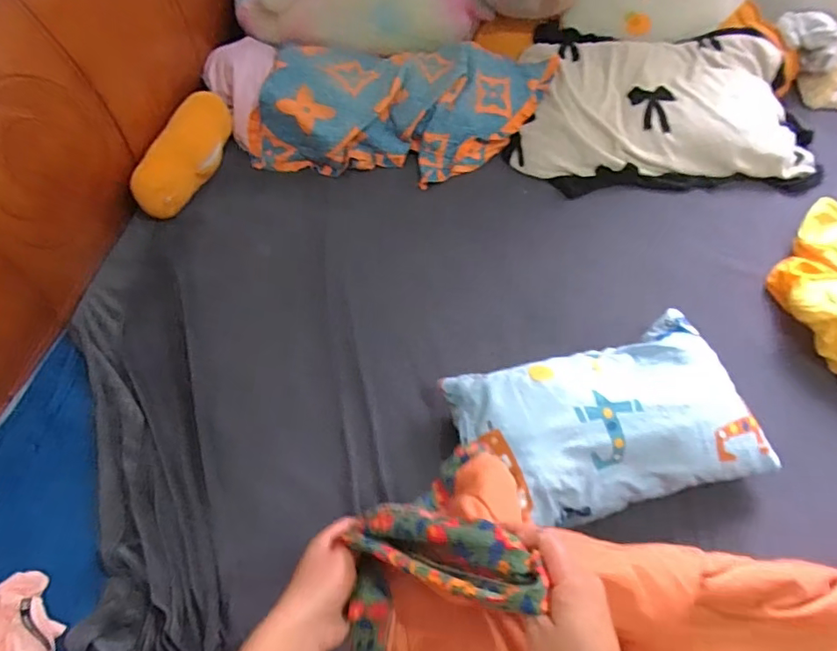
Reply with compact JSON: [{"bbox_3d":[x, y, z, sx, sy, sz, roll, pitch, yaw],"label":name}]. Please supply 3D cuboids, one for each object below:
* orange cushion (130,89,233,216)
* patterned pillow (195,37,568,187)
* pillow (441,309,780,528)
[{"bbox_3d":[-0.462,-0.348,1.041,0.098,0.080,0.333,8,60,5],"label":"orange cushion"},{"bbox_3d":[-0.093,-0.497,1.119,0.759,0.103,0.348,3,60,2],"label":"patterned pillow"},{"bbox_3d":[0.267,0.138,0.742,0.403,0.097,0.248,-14,61,-8],"label":"pillow"}]

